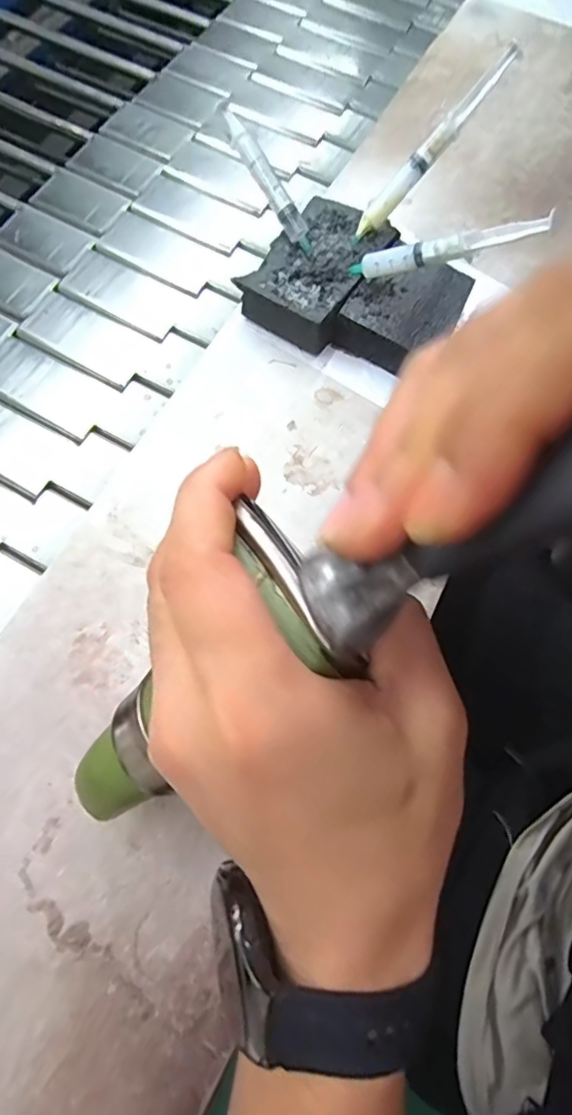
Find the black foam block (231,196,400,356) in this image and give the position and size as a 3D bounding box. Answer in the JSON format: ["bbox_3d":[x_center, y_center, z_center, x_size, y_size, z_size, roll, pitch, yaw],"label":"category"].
[{"bbox_3d":[0.029,-0.236,0.432,0.079,0.034,0.126,36,73,10],"label":"black foam block"}]

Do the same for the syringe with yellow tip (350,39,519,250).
[{"bbox_3d":[0.109,-0.308,0.397,0.154,0.014,0.015,-43,73,24],"label":"syringe with yellow tip"}]

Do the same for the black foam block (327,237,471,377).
[{"bbox_3d":[0.099,-0.200,0.425,0.083,0.036,0.100,30,72,9],"label":"black foam block"}]

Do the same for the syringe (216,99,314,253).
[{"bbox_3d":[-0.016,-0.296,0.408,0.013,0.014,0.119,-39,101,-14],"label":"syringe"}]

